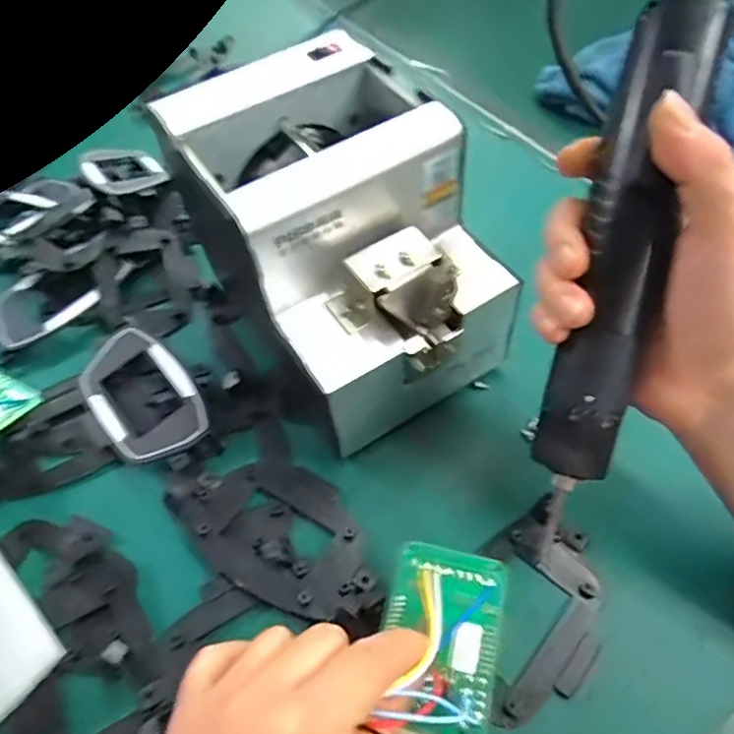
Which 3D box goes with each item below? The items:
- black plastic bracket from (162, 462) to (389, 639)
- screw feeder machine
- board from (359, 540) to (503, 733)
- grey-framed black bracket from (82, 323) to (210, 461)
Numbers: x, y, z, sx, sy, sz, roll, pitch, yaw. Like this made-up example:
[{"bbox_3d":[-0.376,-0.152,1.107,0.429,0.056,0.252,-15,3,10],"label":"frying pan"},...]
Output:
[{"bbox_3d":[-0.042,0.090,0.309,0.125,0.014,0.071,38,66,24],"label":"black plastic bracket"},{"bbox_3d":[-0.022,-0.072,0.341,0.137,0.138,0.199,-27,59,-15],"label":"screw feeder machine"},{"bbox_3d":[0.031,0.116,0.244,0.047,0.030,0.084,9,57,9],"label":"board"},{"bbox_3d":[-0.143,0.017,0.366,0.058,0.012,0.099,-35,61,-19],"label":"grey-framed black bracket"}]

